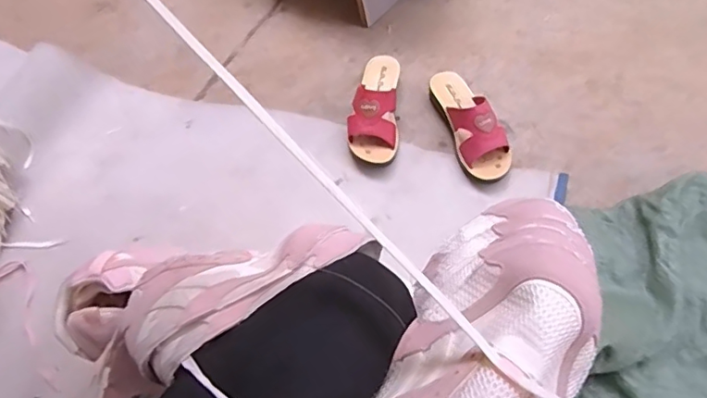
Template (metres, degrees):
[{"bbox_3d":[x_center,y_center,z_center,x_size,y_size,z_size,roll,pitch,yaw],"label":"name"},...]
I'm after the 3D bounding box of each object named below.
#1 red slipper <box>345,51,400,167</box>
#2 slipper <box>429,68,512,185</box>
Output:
[{"bbox_3d":[0.036,-0.168,0.958,0.085,0.075,0.220,2,61,4],"label":"red slipper"},{"bbox_3d":[0.195,-0.135,0.921,0.079,0.077,0.224,-20,62,-8],"label":"slipper"}]

